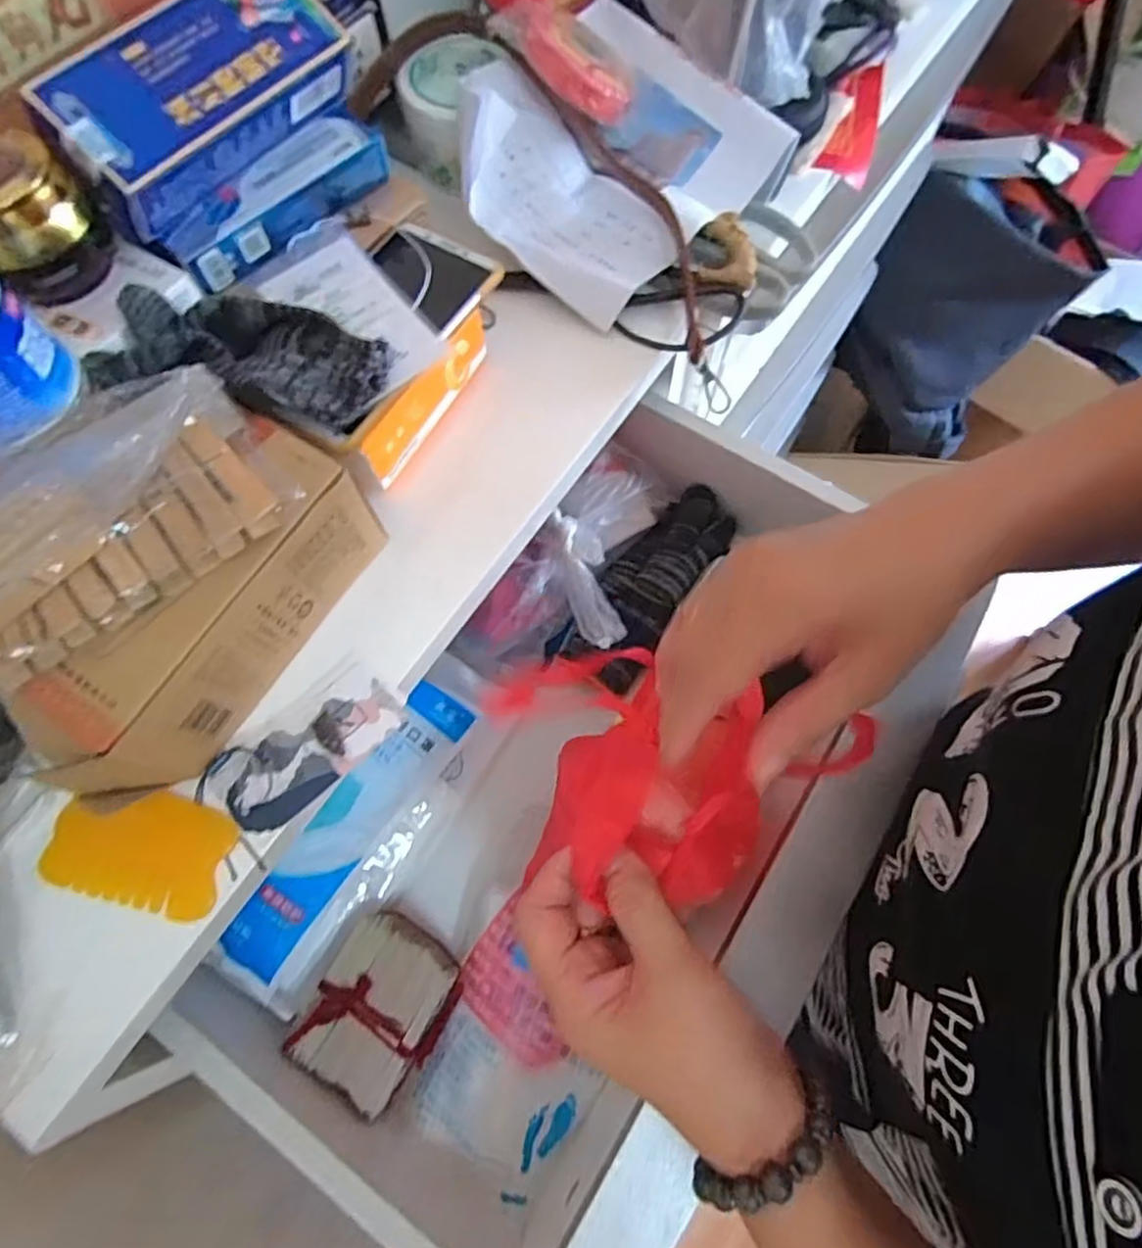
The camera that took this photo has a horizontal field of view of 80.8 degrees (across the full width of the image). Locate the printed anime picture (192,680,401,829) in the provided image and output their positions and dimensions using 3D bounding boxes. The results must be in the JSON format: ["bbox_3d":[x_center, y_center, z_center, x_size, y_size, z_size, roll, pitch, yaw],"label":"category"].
[{"bbox_3d":[-0.141,0.066,0.356,0.102,0.005,0.048,-41,80,-14],"label":"printed anime picture"}]

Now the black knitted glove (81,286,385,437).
[{"bbox_3d":[-0.162,-0.140,0.343,0.126,0.034,0.068,5,70,3],"label":"black knitted glove"}]

